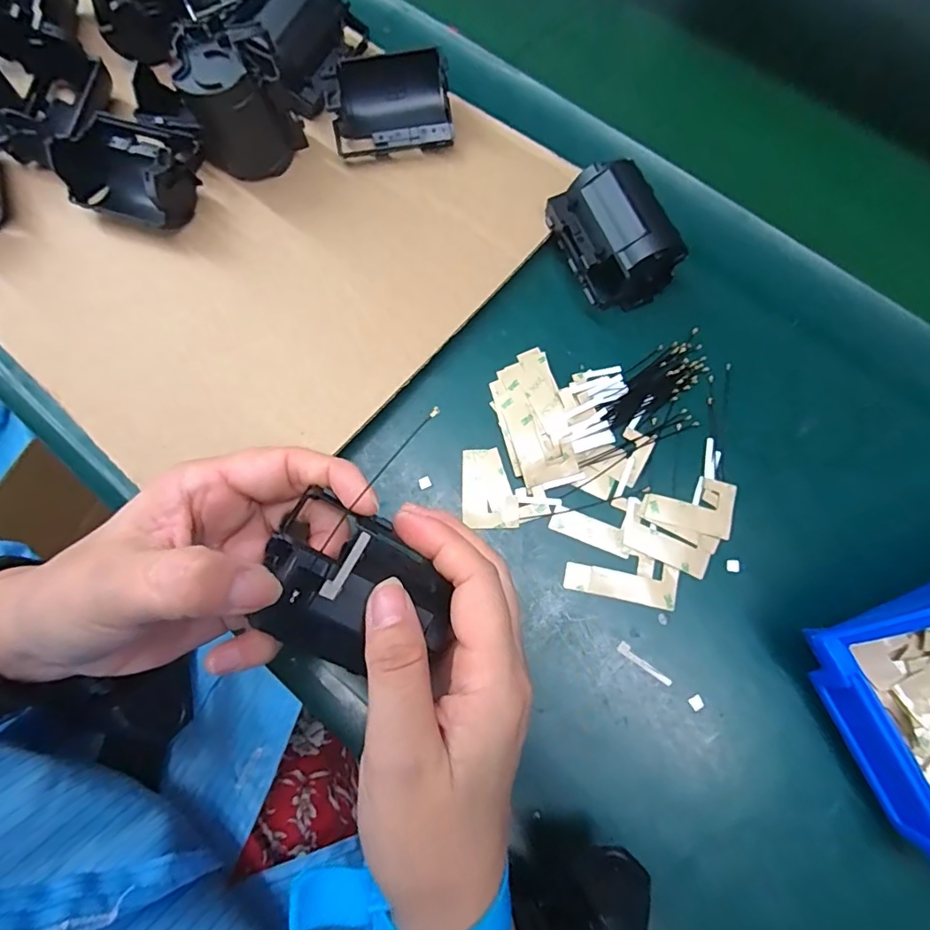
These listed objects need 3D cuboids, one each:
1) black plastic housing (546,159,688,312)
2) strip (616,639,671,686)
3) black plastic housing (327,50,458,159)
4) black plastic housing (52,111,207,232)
[{"bbox_3d":[0.081,-0.126,0.285,0.053,0.041,0.071,-22,75,-6],"label":"black plastic housing"},{"bbox_3d":[0.085,0.095,0.246,0.028,0.004,0.006,38,79,11],"label":"strip"},{"bbox_3d":[-0.045,-0.220,0.318,0.071,0.029,0.049,-4,74,-1],"label":"black plastic housing"},{"bbox_3d":[-0.194,-0.175,0.305,0.075,0.042,0.054,17,74,5],"label":"black plastic housing"}]

